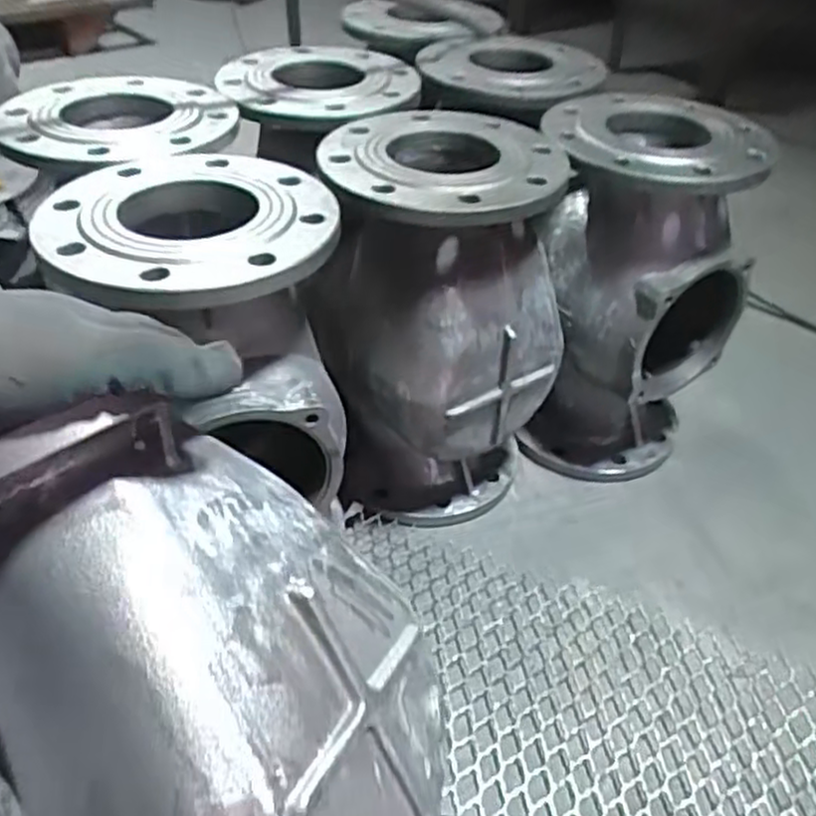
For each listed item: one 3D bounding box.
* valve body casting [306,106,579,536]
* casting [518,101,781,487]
[{"bbox_3d":[0.034,-0.077,0.768,0.230,0.362,0.235,8,42,6],"label":"valve body casting"},{"bbox_3d":[0.237,-0.119,0.819,0.216,0.362,0.214,3,41,0],"label":"casting"}]

